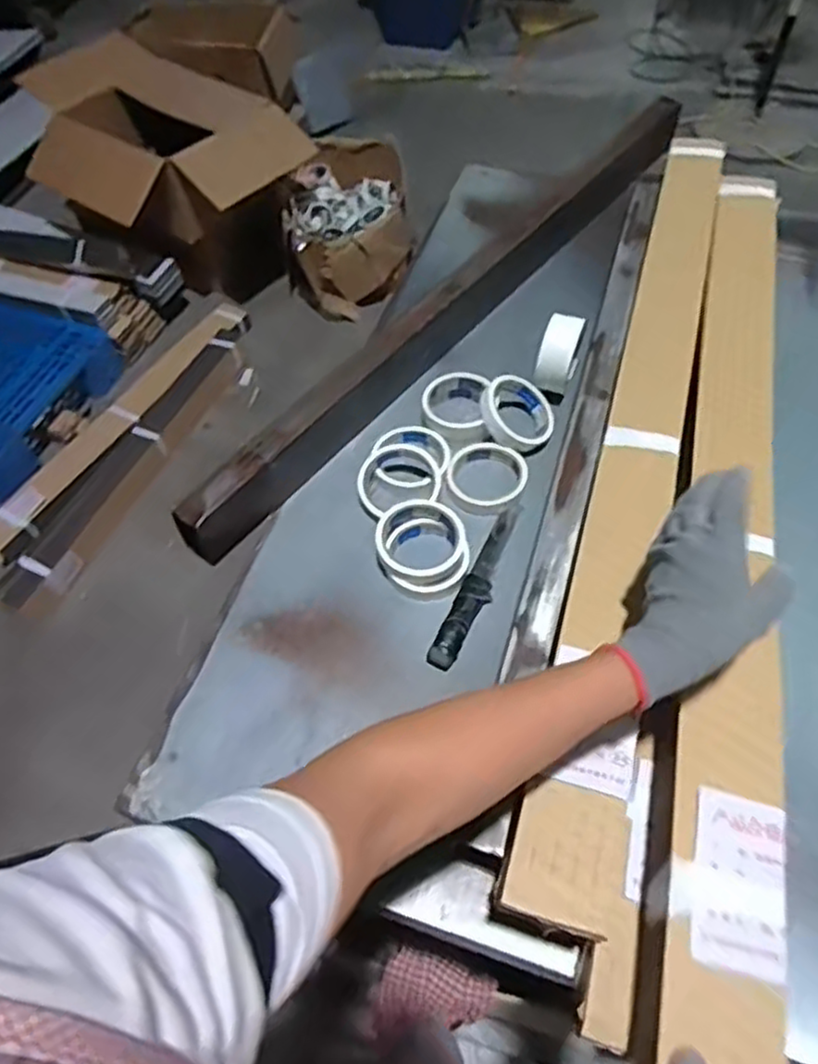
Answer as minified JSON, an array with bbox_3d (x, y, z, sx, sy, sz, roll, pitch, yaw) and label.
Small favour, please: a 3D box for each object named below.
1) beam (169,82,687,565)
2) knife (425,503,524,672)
[{"bbox_3d":[0.090,-0.309,0.909,0.041,0.083,0.980,33,63,22],"label":"beam"},{"bbox_3d":[0.073,0.051,0.727,0.028,0.019,0.205,22,59,16],"label":"knife"}]

